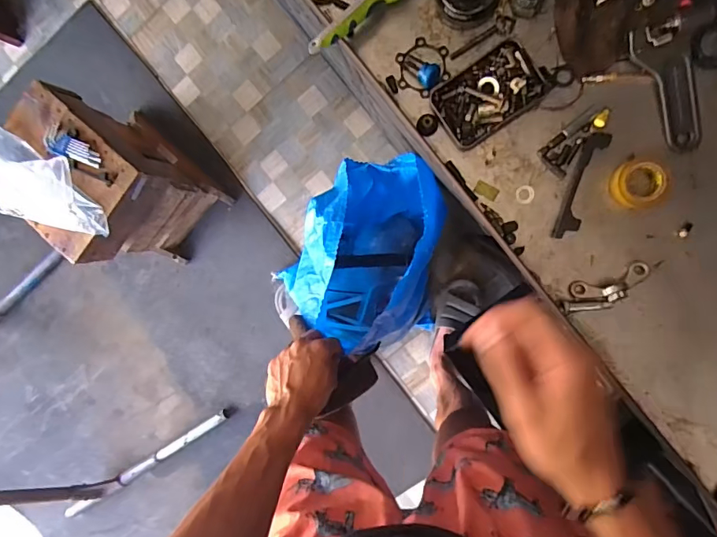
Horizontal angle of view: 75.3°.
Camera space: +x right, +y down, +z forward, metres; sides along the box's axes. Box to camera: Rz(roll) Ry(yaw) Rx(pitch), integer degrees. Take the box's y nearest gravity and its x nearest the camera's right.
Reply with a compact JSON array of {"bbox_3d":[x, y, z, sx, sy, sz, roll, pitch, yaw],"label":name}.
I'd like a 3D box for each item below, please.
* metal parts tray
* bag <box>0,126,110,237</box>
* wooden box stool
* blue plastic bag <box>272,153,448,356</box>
[{"bbox_3d":[0.110,-0.150,0.399,0.086,0.018,0.059,-34,89,9],"label":"metal parts tray"},{"bbox_3d":[-0.704,-0.199,0.938,0.394,0.099,0.164,24,97,5],"label":"bag"},{"bbox_3d":[-0.603,-0.222,1.168,0.361,0.434,0.249,45,98,3],"label":"wooden box stool"},{"bbox_3d":[0.024,-0.038,0.895,0.221,0.422,0.304,15,96,6],"label":"blue plastic bag"}]

